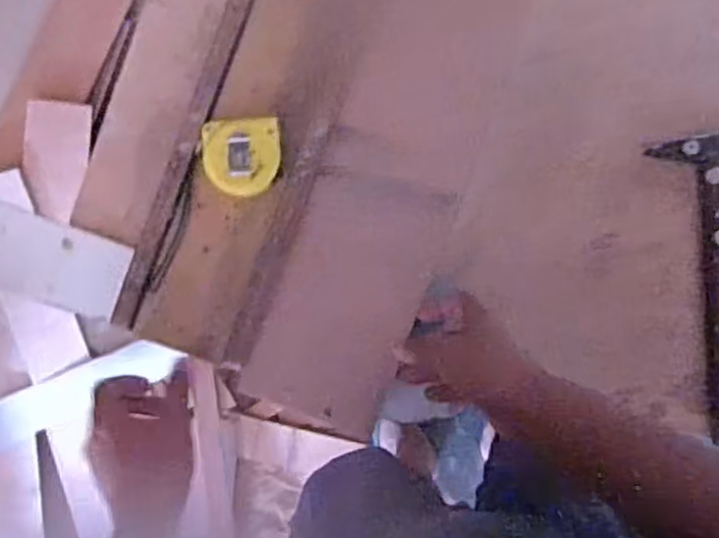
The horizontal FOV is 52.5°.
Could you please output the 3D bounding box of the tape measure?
[{"bbox_3d":[-0.102,-0.096,0.641,0.065,0.033,0.064,-6,87,0],"label":"tape measure"}]

